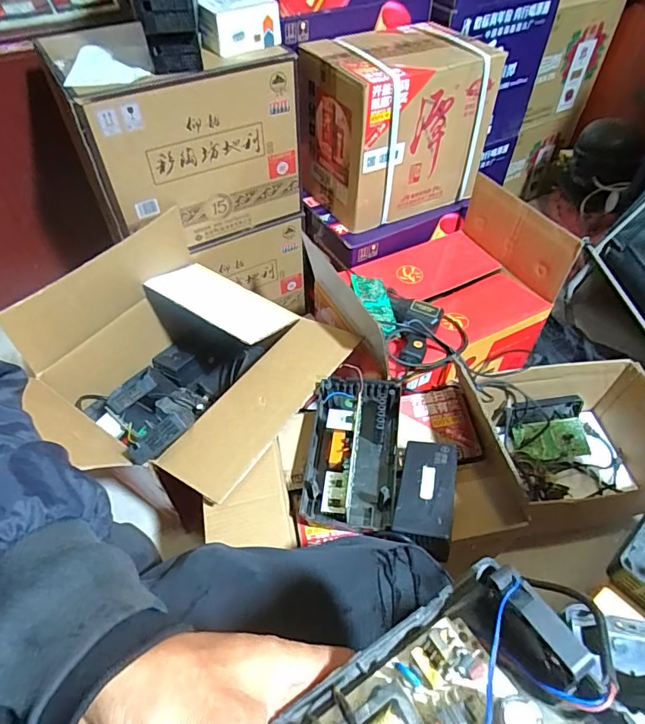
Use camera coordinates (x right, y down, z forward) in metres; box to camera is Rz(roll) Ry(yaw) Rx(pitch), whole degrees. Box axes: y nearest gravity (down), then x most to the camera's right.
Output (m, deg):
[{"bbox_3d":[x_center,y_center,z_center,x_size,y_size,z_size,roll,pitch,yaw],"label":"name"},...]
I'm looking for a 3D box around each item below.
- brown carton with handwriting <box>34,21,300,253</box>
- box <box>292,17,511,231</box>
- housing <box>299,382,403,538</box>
[{"bbox_3d":[-0.289,-0.449,0.950,0.389,0.320,0.294,-28,55,-20],"label":"brown carton with handwriting"},{"bbox_3d":[0.150,-0.486,0.978,0.339,0.284,0.218,-24,54,-18],"label":"box"},{"bbox_3d":[0.044,0.121,0.682,0.124,0.091,0.219,7,51,6],"label":"housing"}]

